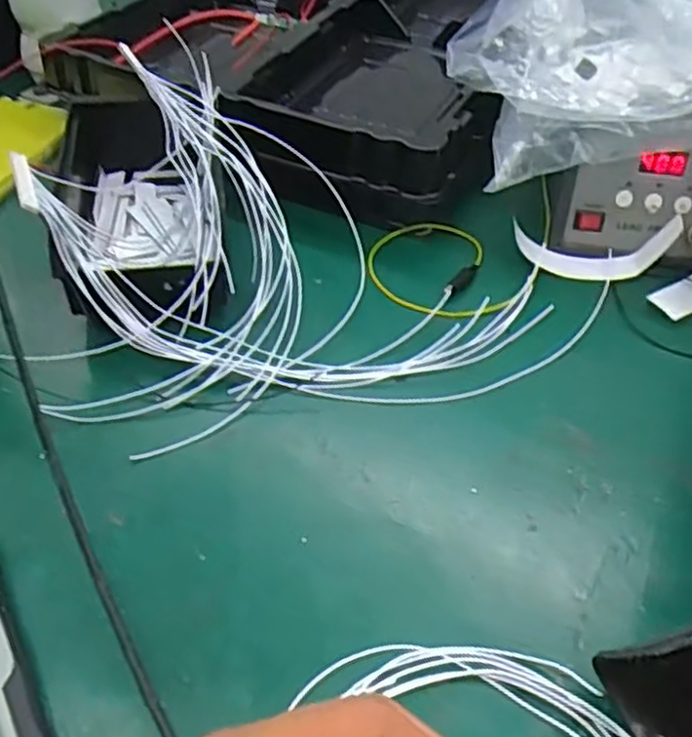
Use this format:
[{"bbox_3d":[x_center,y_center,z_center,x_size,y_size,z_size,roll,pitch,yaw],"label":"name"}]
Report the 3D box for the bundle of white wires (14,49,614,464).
[{"bbox_3d":[-0.029,-0.095,0.489,0.325,0.092,0.271,-9,47,-11],"label":"bundle of white wires"}]

